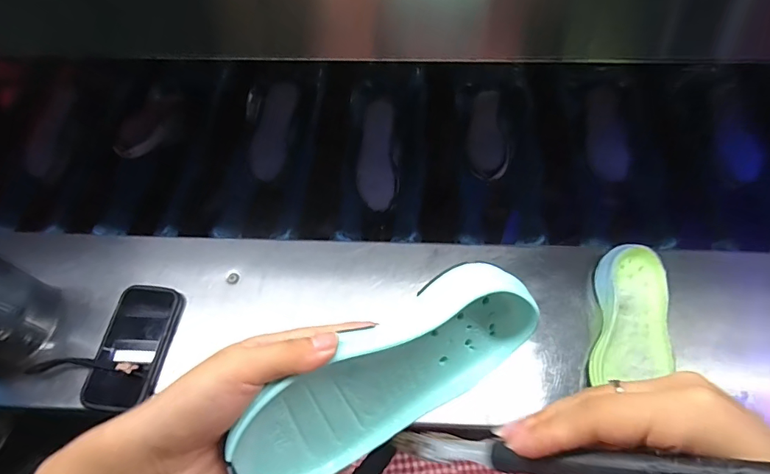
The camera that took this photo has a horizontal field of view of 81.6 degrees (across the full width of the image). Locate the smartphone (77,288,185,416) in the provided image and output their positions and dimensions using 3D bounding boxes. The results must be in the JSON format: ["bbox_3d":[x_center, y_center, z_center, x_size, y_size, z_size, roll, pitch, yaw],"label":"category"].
[{"bbox_3d":[-0.319,0.139,0.569,0.087,0.011,0.155,9,67,3],"label":"smartphone"}]

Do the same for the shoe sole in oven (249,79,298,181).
[{"bbox_3d":[-0.189,-0.179,0.753,0.057,0.019,0.168,11,82,4],"label":"shoe sole in oven"}]

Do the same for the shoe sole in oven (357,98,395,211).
[{"bbox_3d":[-0.012,-0.135,0.720,0.058,0.013,0.178,3,84,1],"label":"shoe sole in oven"}]

